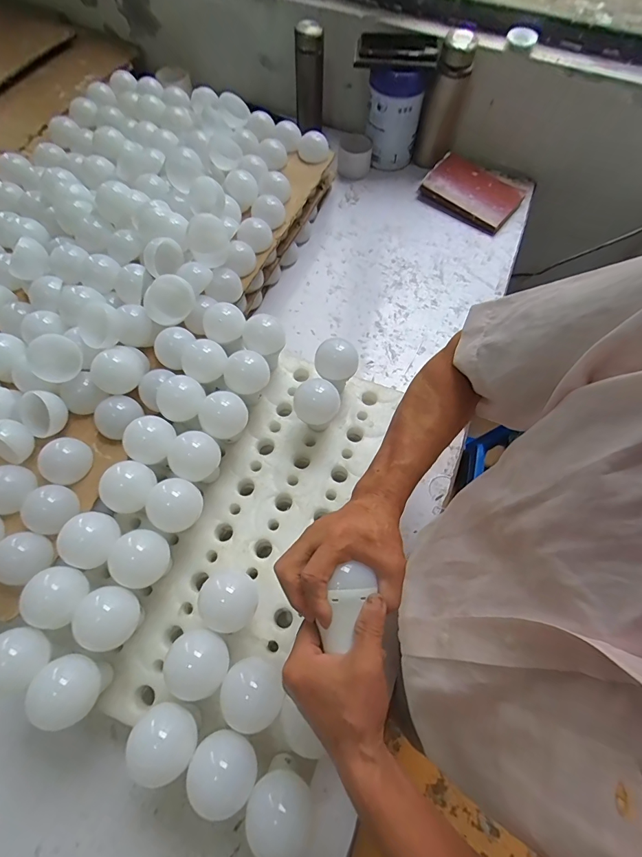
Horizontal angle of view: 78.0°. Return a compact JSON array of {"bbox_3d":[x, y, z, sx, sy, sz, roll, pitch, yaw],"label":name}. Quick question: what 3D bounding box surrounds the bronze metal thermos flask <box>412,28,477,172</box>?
[{"bbox_3d":[0.277,-0.734,0.902,0.081,0.237,0.066,16,66,6],"label":"bronze metal thermos flask"}]

